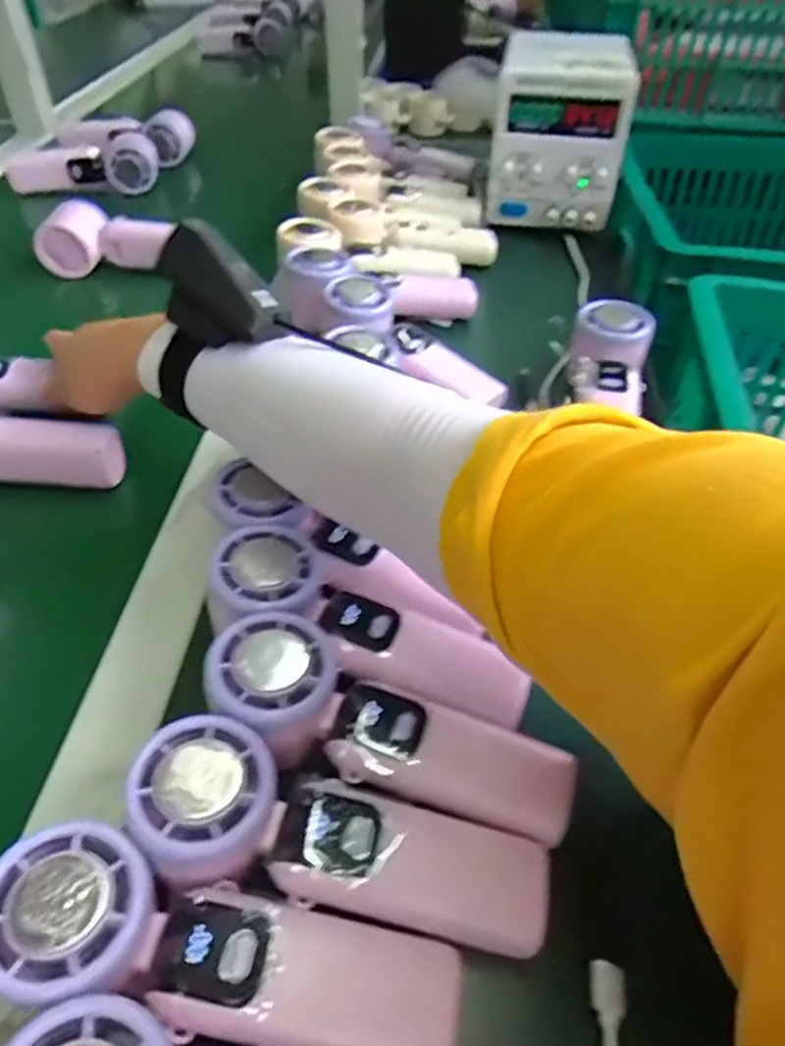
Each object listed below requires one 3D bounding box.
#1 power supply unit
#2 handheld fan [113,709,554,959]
[{"bbox_3d":[0.180,-0.431,0.754,0.136,0.165,0.152,9,45,6],"label":"power supply unit"},{"bbox_3d":[-0.022,0.127,0.274,0.162,0.030,0.054,21,45,-4],"label":"handheld fan"}]

